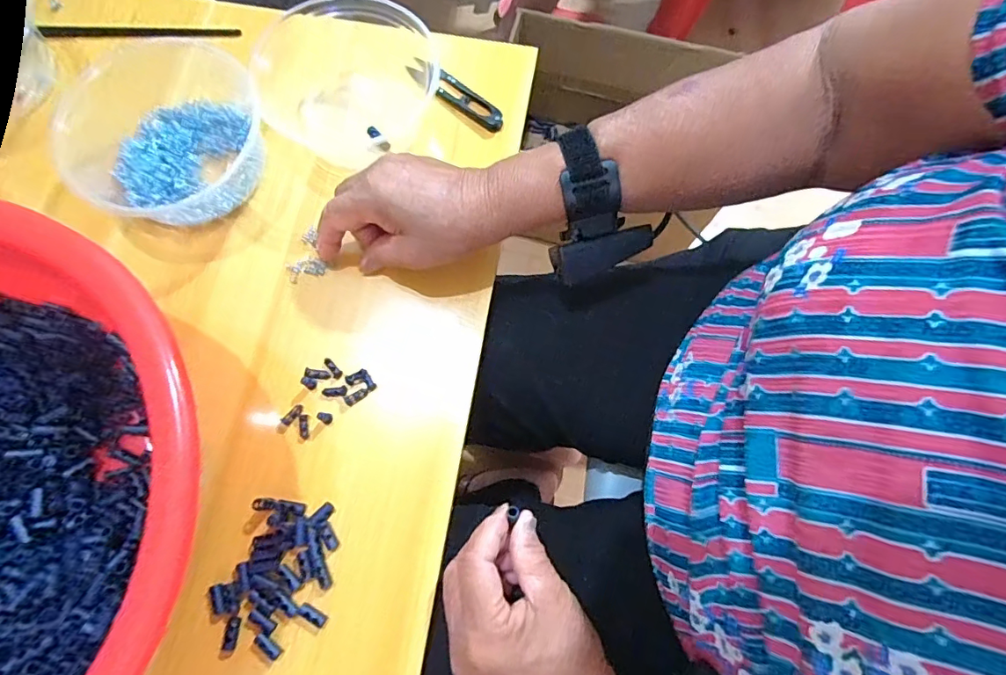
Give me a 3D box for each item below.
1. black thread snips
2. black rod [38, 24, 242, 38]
[{"bbox_3d":[-0.040,-0.208,0.426,0.099,0.017,0.023,41,73,13],"label":"black thread snips"},{"bbox_3d":[-0.316,-0.266,0.436,0.170,0.004,0.014,1,69,-1],"label":"black rod"}]

